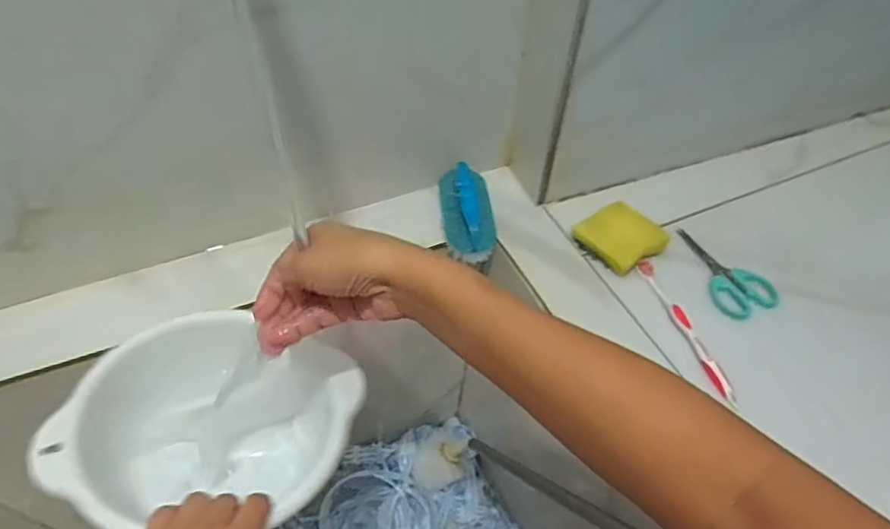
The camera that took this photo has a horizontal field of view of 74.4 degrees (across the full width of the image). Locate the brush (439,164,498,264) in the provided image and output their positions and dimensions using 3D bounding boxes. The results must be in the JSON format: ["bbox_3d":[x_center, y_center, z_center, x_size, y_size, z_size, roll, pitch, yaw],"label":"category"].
[{"bbox_3d":[0.025,-0.053,0.626,0.057,0.045,0.108,-3,50,-5],"label":"brush"}]

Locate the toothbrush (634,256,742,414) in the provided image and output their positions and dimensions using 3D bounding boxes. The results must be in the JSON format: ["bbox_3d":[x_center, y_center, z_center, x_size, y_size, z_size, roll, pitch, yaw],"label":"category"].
[{"bbox_3d":[0.226,0.059,0.555,0.014,0.016,0.163,-13,52,-13],"label":"toothbrush"}]

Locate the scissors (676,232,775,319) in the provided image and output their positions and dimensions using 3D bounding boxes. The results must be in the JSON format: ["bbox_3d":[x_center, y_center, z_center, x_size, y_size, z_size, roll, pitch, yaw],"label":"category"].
[{"bbox_3d":[0.286,0.005,0.607,0.058,0.014,0.116,-15,52,-14],"label":"scissors"}]

